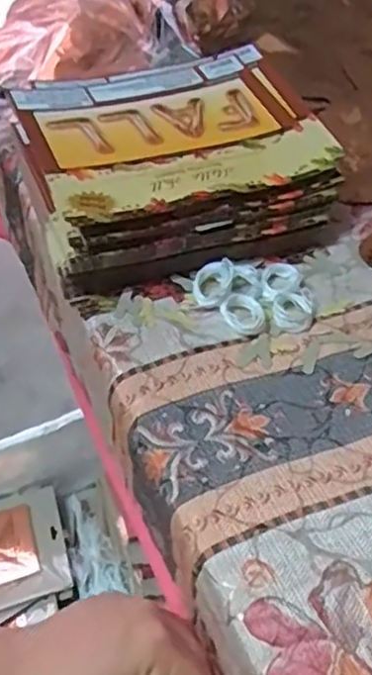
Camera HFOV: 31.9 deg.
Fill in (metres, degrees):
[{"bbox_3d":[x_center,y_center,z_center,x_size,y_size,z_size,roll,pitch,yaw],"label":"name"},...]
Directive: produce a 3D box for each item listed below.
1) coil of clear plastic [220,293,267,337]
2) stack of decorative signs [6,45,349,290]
[{"bbox_3d":[0.040,-0.016,0.445,0.031,0.011,0.029,-1,51,2],"label":"coil of clear plastic"},{"bbox_3d":[-0.007,-0.135,0.500,0.229,0.073,0.189,-20,53,-14],"label":"stack of decorative signs"}]

